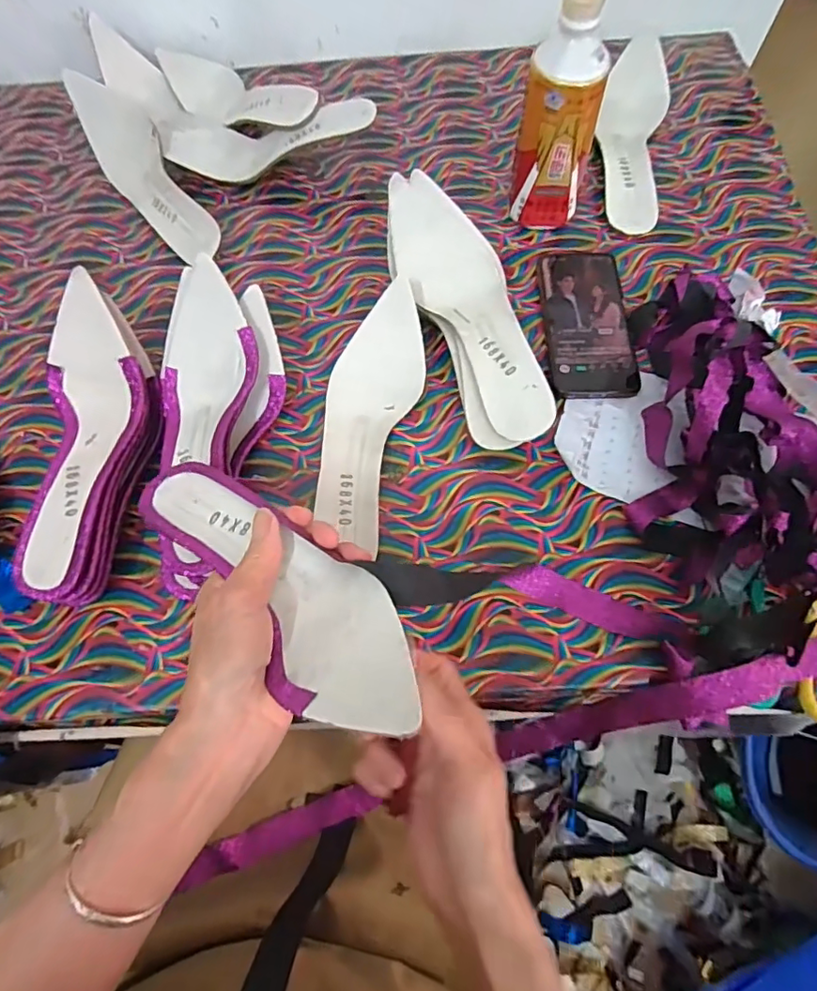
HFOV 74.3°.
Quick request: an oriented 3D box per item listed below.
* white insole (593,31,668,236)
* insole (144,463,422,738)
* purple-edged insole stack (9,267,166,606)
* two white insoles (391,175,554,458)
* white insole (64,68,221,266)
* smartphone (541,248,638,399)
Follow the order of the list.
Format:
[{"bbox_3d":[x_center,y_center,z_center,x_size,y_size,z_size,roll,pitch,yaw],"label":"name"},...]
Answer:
[{"bbox_3d":[0.241,-0.385,0.574,0.067,0.043,0.252,11,67,7],"label":"white insole"},{"bbox_3d":[-0.077,0.044,0.310,0.242,0.042,0.069,34,71,33],"label":"insole"},{"bbox_3d":[-0.250,-0.042,0.424,0.081,0.083,0.247,-3,67,1],"label":"purple-edged insole stack"},{"bbox_3d":[0.049,-0.158,0.469,0.083,0.079,0.255,-19,67,-6],"label":"two white insoles"},{"bbox_3d":[-0.272,-0.333,0.554,0.066,0.071,0.246,-31,69,-11],"label":"white insole"},{"bbox_3d":[0.166,-0.162,0.502,0.074,0.013,0.165,-1,67,2],"label":"smartphone"}]

